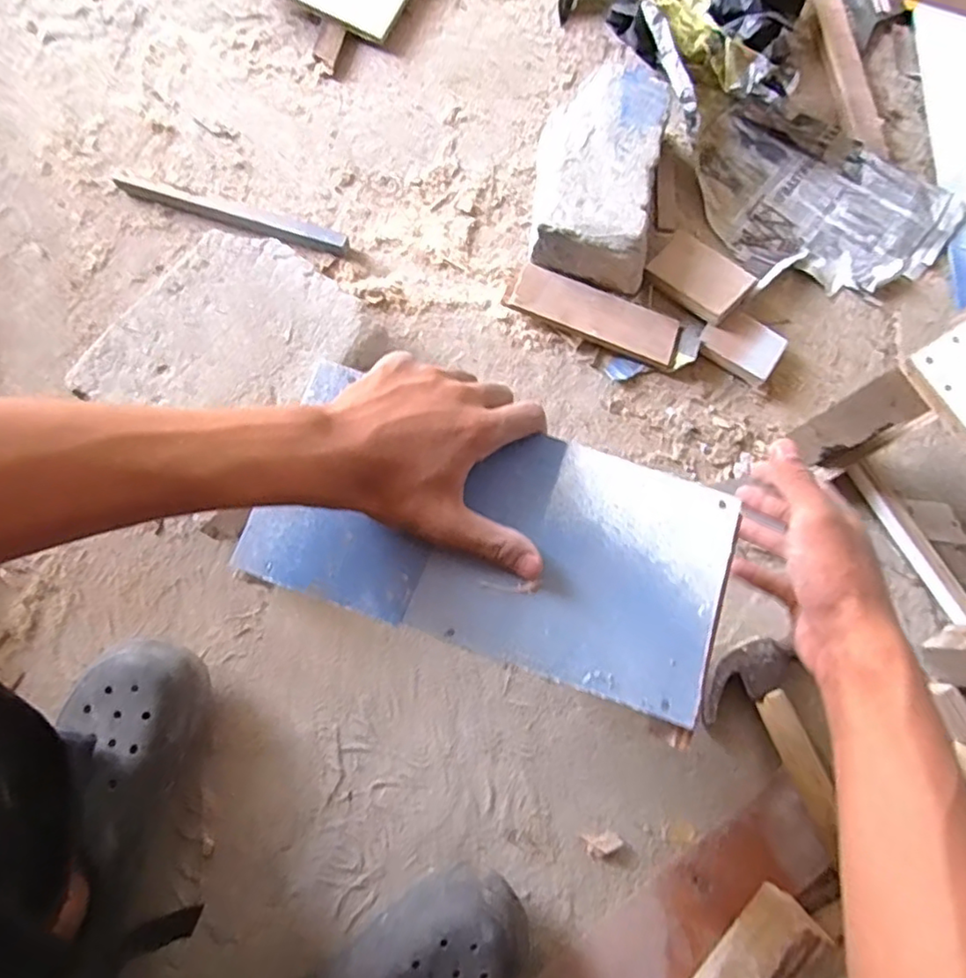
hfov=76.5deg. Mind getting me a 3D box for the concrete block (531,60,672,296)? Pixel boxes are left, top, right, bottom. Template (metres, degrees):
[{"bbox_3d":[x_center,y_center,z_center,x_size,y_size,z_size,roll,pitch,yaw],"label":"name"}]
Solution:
[{"bbox_3d":[0.120,-0.324,0.643,0.125,0.075,0.219,9,78,1],"label":"concrete block"}]

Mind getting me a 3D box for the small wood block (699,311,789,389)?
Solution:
[{"bbox_3d":[0.268,-0.150,0.637,0.079,0.020,0.057,31,79,5],"label":"small wood block"}]

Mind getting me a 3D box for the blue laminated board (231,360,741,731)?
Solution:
[{"bbox_3d":[0.007,0.027,0.358,0.268,0.010,0.133,19,77,3],"label":"blue laminated board"}]

